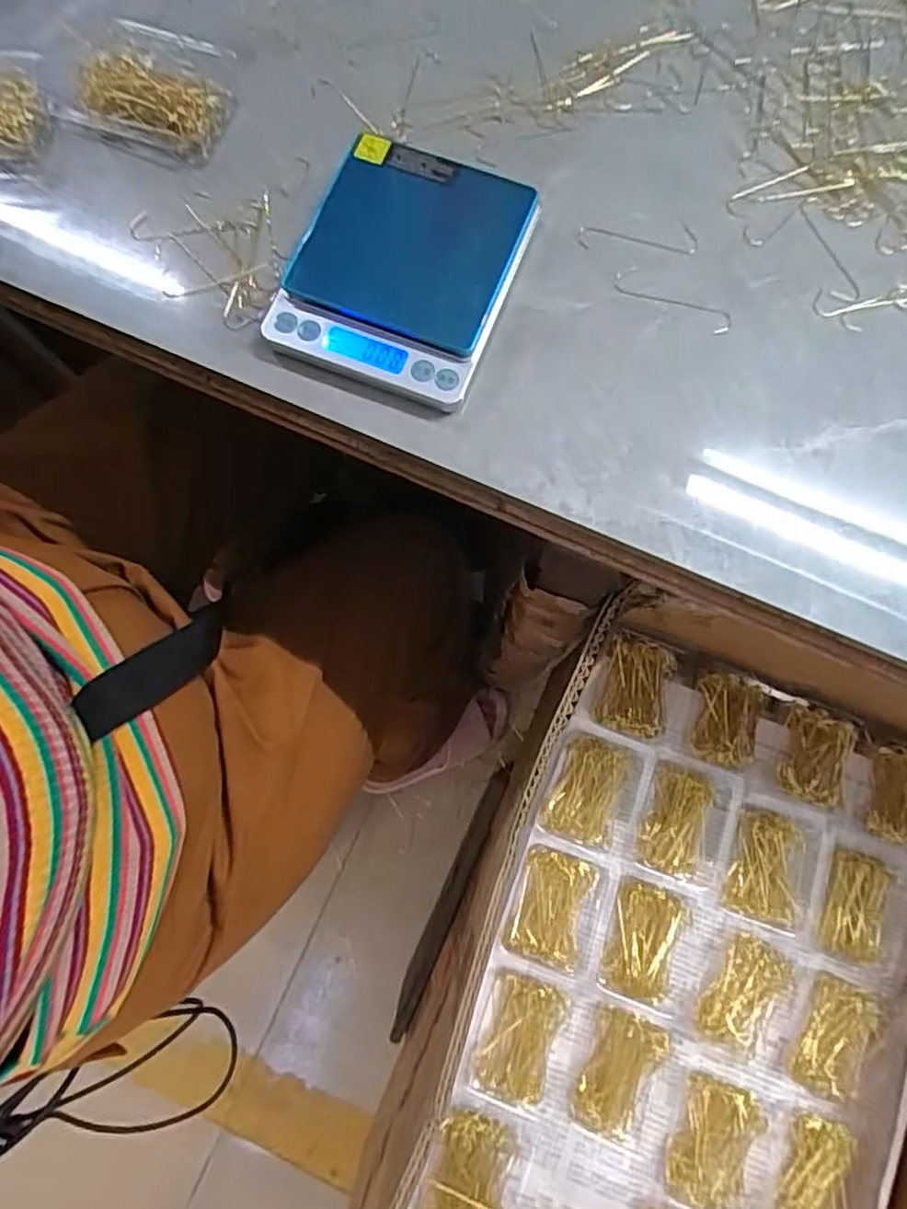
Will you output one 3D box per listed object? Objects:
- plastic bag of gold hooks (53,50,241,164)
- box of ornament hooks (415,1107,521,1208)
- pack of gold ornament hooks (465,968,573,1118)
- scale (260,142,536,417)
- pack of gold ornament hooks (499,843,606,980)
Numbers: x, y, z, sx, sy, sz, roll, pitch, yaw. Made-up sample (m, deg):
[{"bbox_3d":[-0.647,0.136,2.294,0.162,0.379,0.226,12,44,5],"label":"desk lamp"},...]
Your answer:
[{"bbox_3d":[-0.169,-0.273,0.349,0.082,0.017,0.048,18,78,4],"label":"plastic bag of gold hooks"},{"bbox_3d":[0.011,0.372,0.411,0.059,0.022,0.080,16,78,4],"label":"box of ornament hooks"},{"bbox_3d":[0.047,0.289,0.425,0.061,0.028,0.077,19,78,4],"label":"pack of gold ornament hooks"},{"bbox_3d":[-0.029,-0.172,0.325,0.112,0.022,0.126,20,78,4],"label":"scale"},{"bbox_3d":[0.072,0.211,0.443,0.061,0.019,0.074,20,78,5],"label":"pack of gold ornament hooks"}]

